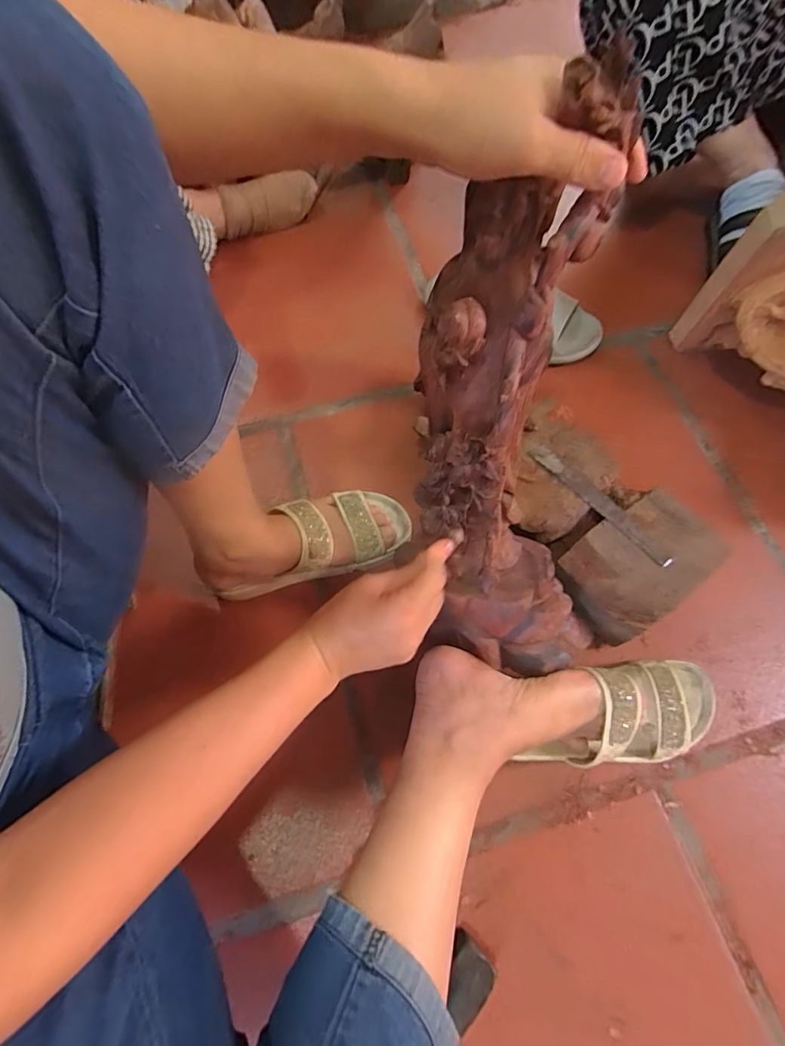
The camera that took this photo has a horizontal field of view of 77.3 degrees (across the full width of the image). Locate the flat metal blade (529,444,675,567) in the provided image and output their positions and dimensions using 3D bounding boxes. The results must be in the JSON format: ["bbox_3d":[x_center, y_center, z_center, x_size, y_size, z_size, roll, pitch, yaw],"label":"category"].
[{"bbox_3d":[0.207,-0.023,0.489,0.022,0.007,0.169,-38,72,-15],"label":"flat metal blade"}]

